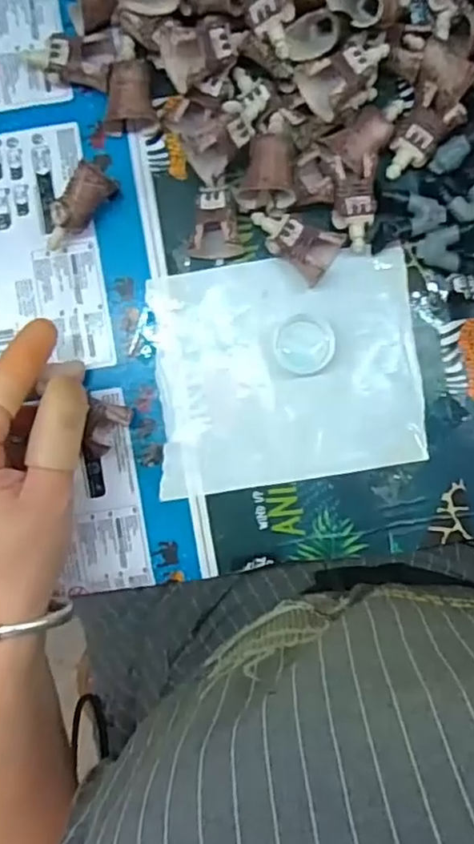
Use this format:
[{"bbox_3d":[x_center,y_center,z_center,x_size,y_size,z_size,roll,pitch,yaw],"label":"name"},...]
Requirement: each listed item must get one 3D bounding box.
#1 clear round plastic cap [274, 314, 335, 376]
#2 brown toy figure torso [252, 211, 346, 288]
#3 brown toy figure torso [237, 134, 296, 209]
[{"bbox_3d":[0.036,-0.042,0.342,0.031,0.004,0.031,0,91,0],"label":"clear round plastic cap"},{"bbox_3d":[0.030,-0.097,0.338,0.046,0.012,0.028,33,91,0],"label":"brown toy figure torso"},{"bbox_3d":[0.017,-0.129,0.329,0.028,0.029,0.035,11,91,0],"label":"brown toy figure torso"}]

